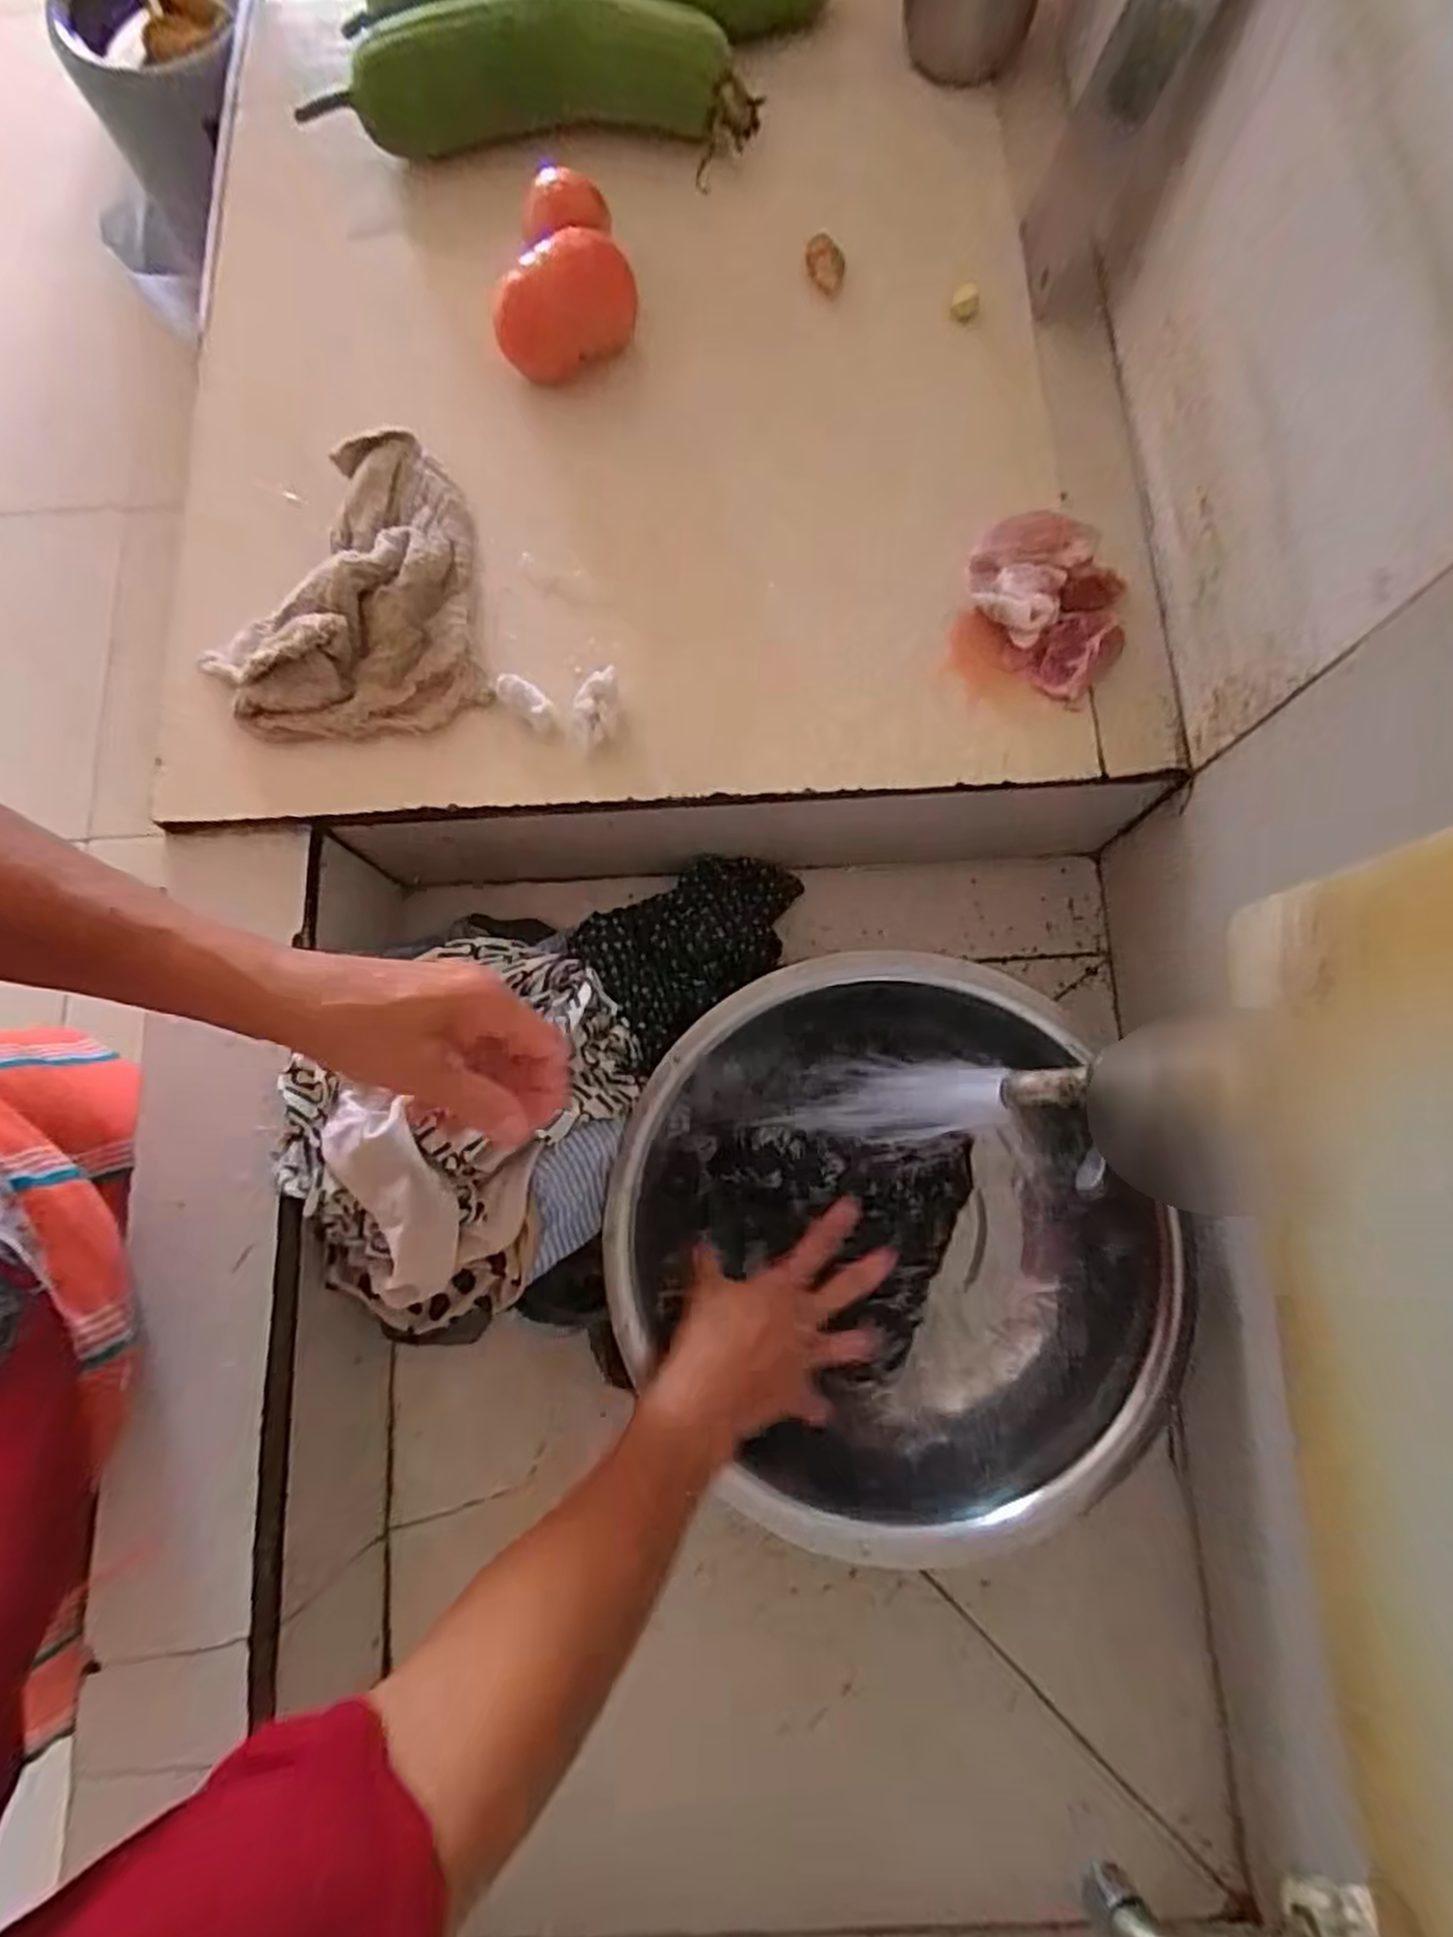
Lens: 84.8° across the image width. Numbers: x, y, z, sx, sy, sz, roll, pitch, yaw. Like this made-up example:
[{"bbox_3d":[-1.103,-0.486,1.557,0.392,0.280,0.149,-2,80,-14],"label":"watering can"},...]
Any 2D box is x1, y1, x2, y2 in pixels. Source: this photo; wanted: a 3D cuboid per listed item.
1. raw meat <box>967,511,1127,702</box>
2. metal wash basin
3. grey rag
[{"bbox_3d":[0.205,-0.233,0.493,0.082,0.040,0.107,-44,81,-8],"label":"raw meat"},{"bbox_3d":[0.095,0.172,0.517,0.311,0.101,0.333,0,78,0],"label":"metal wash basin"},{"bbox_3d":[-0.247,-0.249,0.504,0.165,0.041,0.209,-10,78,-2],"label":"grey rag"}]

